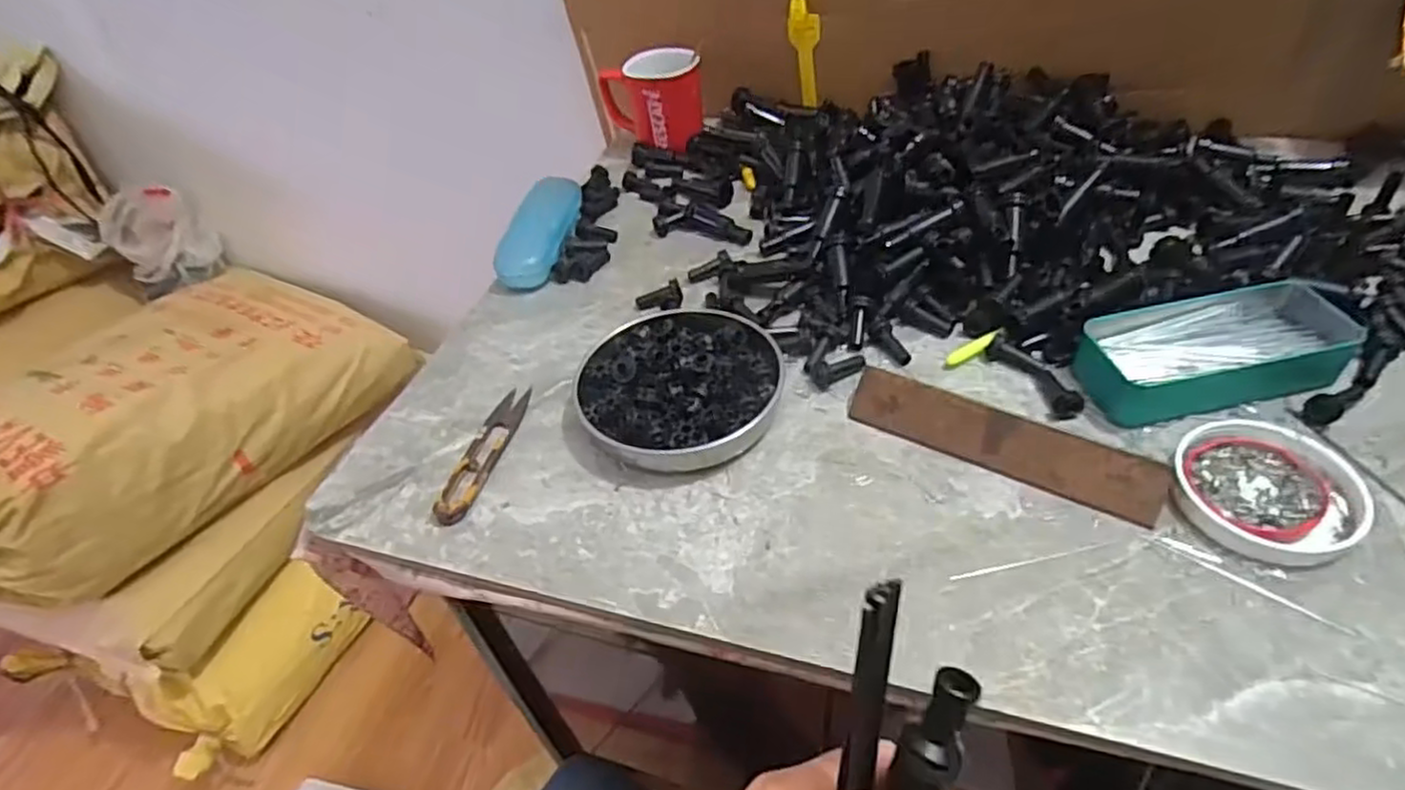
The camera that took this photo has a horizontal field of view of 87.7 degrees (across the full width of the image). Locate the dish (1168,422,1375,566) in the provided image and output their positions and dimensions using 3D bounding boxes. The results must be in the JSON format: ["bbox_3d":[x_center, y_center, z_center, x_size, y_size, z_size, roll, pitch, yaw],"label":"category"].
[{"bbox_3d":[0.308,0.051,0.400,0.086,0.014,0.087,-4,45,5],"label":"dish"}]

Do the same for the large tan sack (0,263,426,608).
[{"bbox_3d":[-0.826,0.001,1.066,0.401,0.232,0.645,23,53,28],"label":"large tan sack"}]

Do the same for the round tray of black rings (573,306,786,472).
[{"bbox_3d":[-0.015,-0.008,0.501,0.134,0.024,0.130,-4,45,5],"label":"round tray of black rings"}]

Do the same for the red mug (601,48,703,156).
[{"bbox_3d":[-0.052,-0.308,0.759,0.102,0.088,0.067,-7,45,2],"label":"red mug"}]

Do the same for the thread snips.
[{"bbox_3d":[-0.146,0.036,0.490,0.026,0.009,0.119,5,47,14],"label":"thread snips"}]

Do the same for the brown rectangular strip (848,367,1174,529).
[{"bbox_3d":[0.175,0.027,0.437,0.178,0.027,0.026,22,53,25],"label":"brown rectangular strip"}]

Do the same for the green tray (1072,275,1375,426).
[{"bbox_3d":[0.327,-0.031,0.467,0.165,0.027,0.073,-14,45,-5],"label":"green tray"}]

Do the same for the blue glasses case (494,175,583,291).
[{"bbox_3d":[-0.144,-0.156,0.667,0.050,0.034,0.152,3,46,12],"label":"blue glasses case"}]

